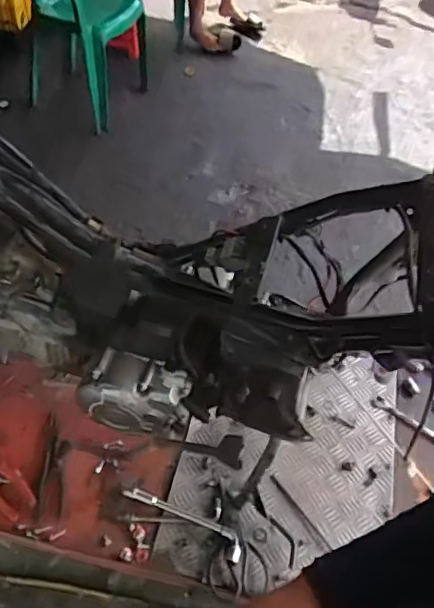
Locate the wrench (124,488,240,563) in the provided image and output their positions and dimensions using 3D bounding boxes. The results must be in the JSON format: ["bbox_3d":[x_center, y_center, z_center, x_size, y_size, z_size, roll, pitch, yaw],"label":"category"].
[{"bbox_3d":[-0.057,0.373,0.984,0.231,0.032,0.044,26,53,18],"label":"wrench"}]

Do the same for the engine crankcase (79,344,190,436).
[{"bbox_3d":[-0.111,0.134,0.795,0.144,0.120,0.069,9,49,4],"label":"engine crankcase"}]

